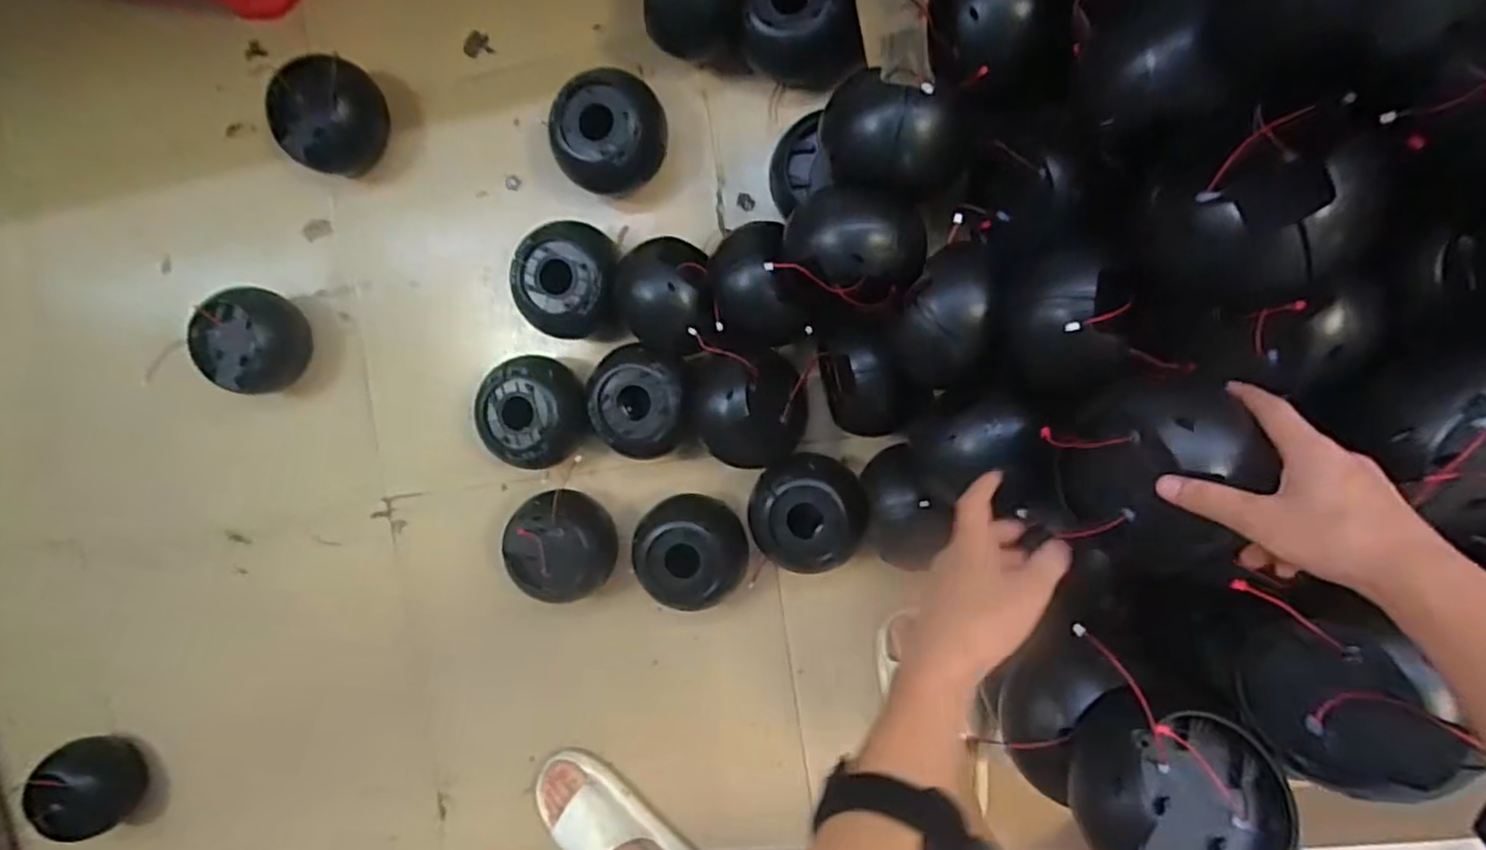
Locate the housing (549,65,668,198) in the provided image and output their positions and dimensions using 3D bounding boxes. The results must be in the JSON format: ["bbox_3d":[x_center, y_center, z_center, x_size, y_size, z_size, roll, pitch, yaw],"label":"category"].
[{"bbox_3d":[-0.147,-0.326,0.799,0.128,0.091,0.123,-38,88,10],"label":"housing"}]

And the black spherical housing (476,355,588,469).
[{"bbox_3d":[-0.247,-0.018,0.846,0.115,0.094,0.125,23,97,7],"label":"black spherical housing"}]

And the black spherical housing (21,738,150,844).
[{"bbox_3d":[-0.928,0.513,1.019,0.118,0.105,0.136,-32,89,10],"label":"black spherical housing"}]

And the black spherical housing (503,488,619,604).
[{"bbox_3d":[-0.217,0.141,0.851,0.117,0.096,0.127,1,94,9],"label":"black spherical housing"}]

